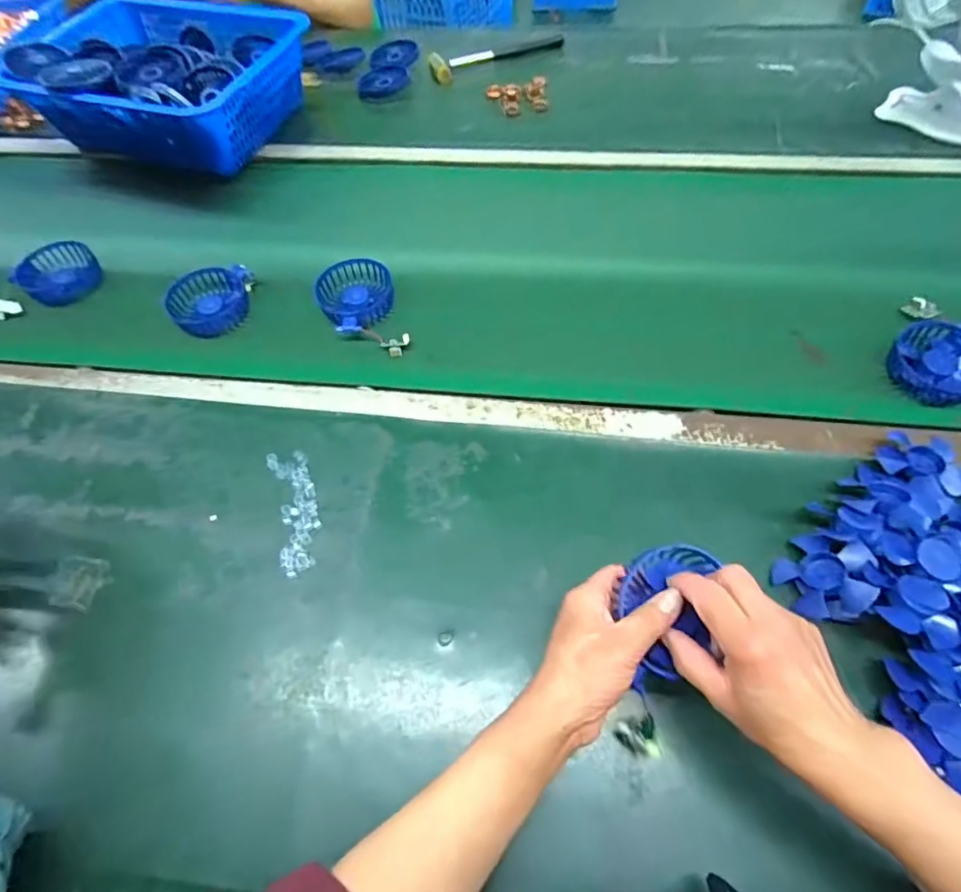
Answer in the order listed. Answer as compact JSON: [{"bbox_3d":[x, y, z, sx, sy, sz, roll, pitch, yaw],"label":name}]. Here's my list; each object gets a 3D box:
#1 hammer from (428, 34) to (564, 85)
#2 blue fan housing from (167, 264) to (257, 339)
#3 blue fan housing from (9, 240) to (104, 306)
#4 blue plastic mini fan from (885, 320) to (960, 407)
[{"bbox_3d":[0.029,-0.667,0.933,0.247,0.021,0.054,-26,61,-13],"label":"hammer"},{"bbox_3d":[-0.313,-0.170,0.647,0.096,0.029,0.081,-19,60,-9],"label":"blue fan housing"},{"bbox_3d":[-0.516,-0.214,0.682,0.089,0.024,0.086,-1,59,1],"label":"blue fan housing"},{"bbox_3d":[0.466,-0.083,0.560,0.086,0.038,0.091,-1,59,1],"label":"blue plastic mini fan"}]

